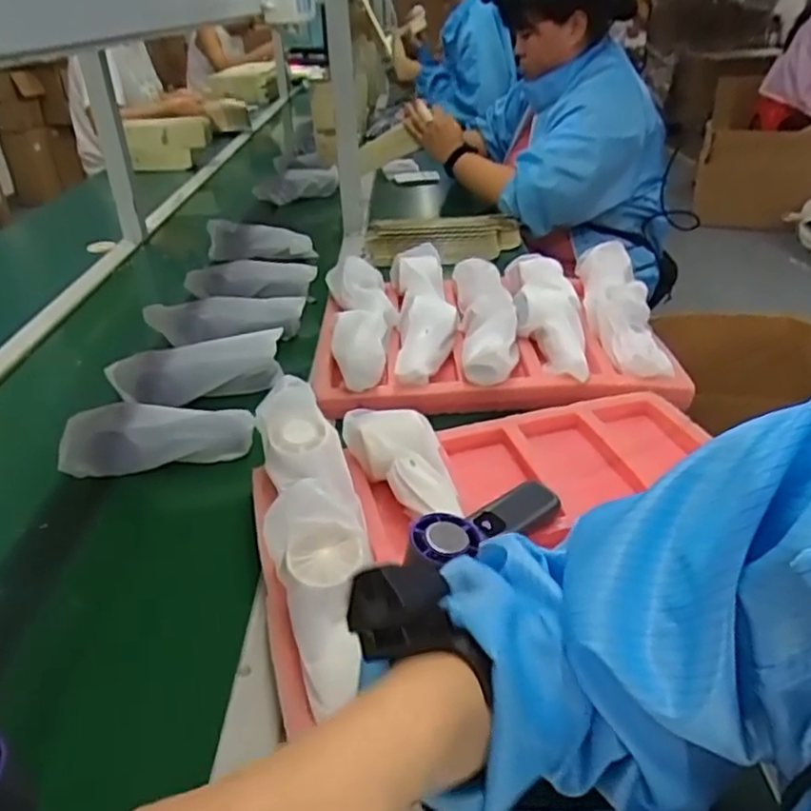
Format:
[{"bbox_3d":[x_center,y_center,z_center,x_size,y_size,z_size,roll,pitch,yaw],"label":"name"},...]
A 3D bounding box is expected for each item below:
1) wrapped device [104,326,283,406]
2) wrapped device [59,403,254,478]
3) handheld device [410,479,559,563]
[{"bbox_3d":[-0.241,-0.040,0.806,0.187,0.068,0.037,-11,33,-16],"label":"wrapped device"},{"bbox_3d":[-0.250,0.031,0.705,0.180,0.058,0.047,-6,32,-8],"label":"wrapped device"},{"bbox_3d":[0.061,0.088,0.534,0.146,0.028,0.040,-9,29,-40],"label":"handheld device"}]

